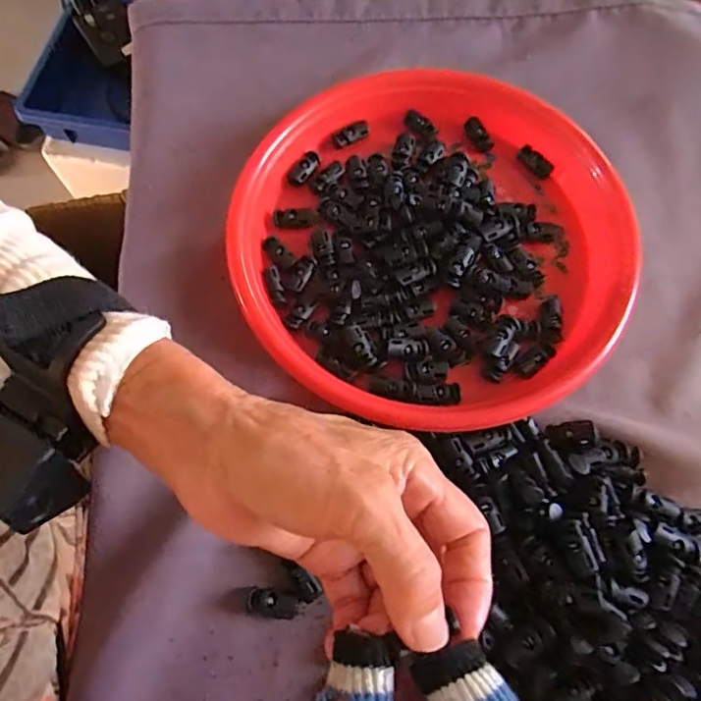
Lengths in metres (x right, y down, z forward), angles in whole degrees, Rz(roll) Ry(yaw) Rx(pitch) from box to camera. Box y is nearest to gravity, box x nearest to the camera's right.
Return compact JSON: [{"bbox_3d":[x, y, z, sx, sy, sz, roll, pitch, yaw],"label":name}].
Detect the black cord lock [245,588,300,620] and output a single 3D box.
[{"bbox_3d":[-0.042,0.137,0.294,0.028,0.006,0.014,9,71,4],"label":"black cord lock"}]

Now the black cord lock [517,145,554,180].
[{"bbox_3d":[0.133,-0.135,0.391,0.009,0.008,0.027,-42,75,-13],"label":"black cord lock"}]

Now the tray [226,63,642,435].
[{"bbox_3d":[0.054,-0.075,0.361,0.246,0.026,0.252,0,70,1],"label":"tray"}]

